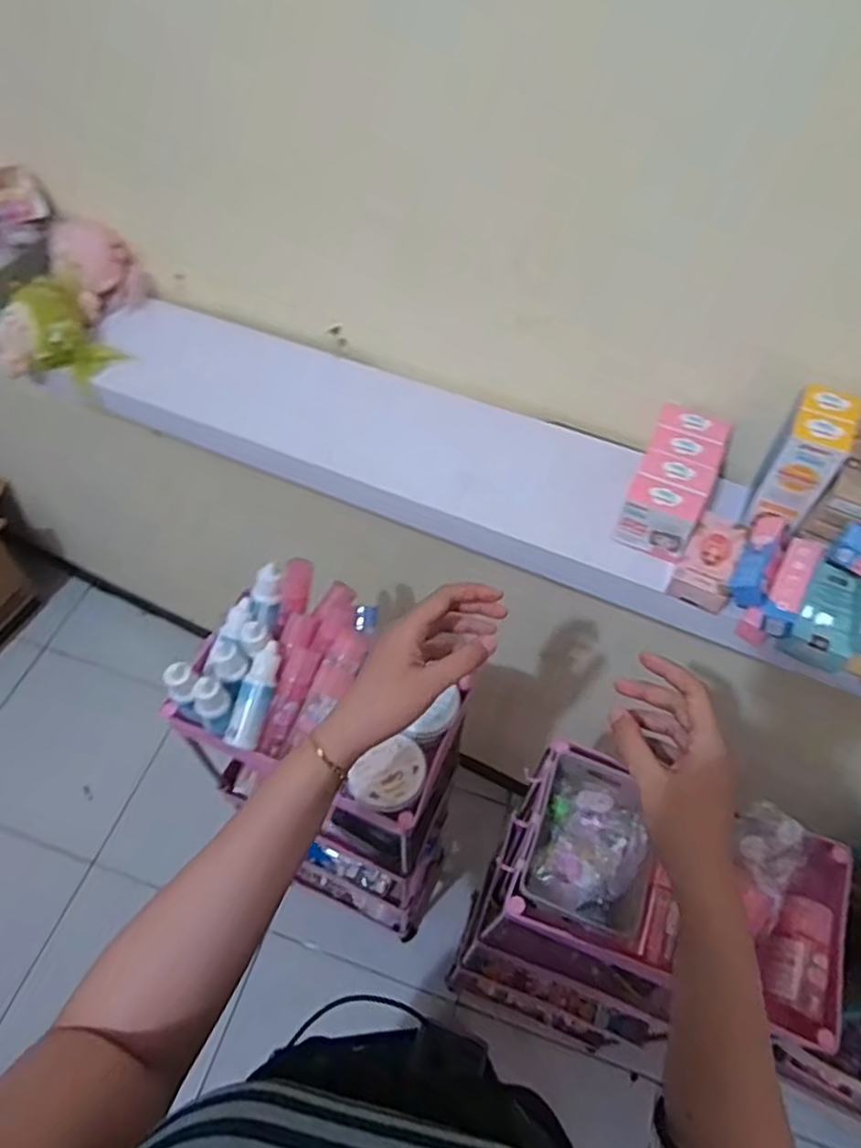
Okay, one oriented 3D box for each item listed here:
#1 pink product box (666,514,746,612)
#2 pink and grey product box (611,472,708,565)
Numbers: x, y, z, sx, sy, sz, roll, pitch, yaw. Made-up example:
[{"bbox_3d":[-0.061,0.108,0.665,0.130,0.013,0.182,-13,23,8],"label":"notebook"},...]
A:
[{"bbox_3d":[0.240,-0.011,0.594,0.045,0.028,0.090,28,58,15],"label":"pink product box"},{"bbox_3d":[0.198,-0.047,0.602,0.063,0.056,0.039,25,58,13],"label":"pink and grey product box"}]

